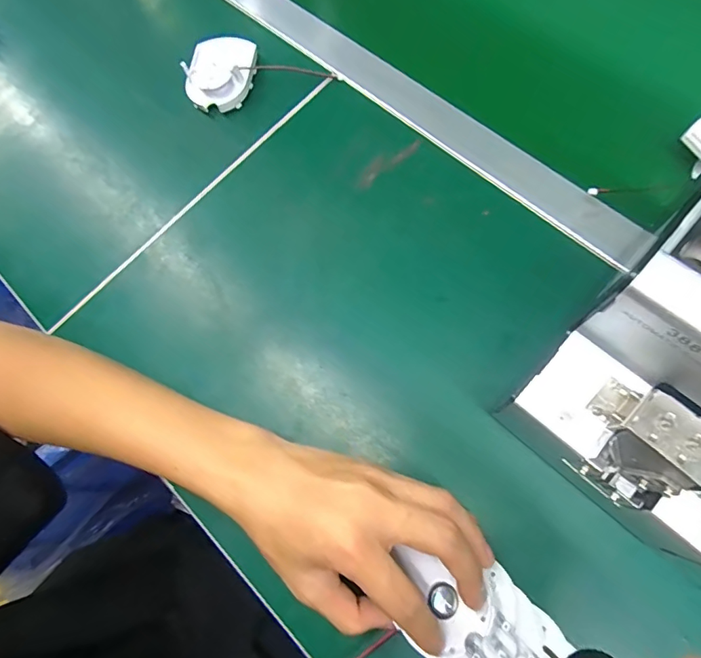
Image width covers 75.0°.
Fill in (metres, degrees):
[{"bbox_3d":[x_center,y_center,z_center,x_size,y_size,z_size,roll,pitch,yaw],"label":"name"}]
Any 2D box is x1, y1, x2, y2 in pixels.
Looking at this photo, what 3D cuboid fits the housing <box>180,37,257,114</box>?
[{"bbox_3d":[-0.123,-0.240,0.431,0.059,0.031,0.066,7,66,3],"label":"housing"}]

